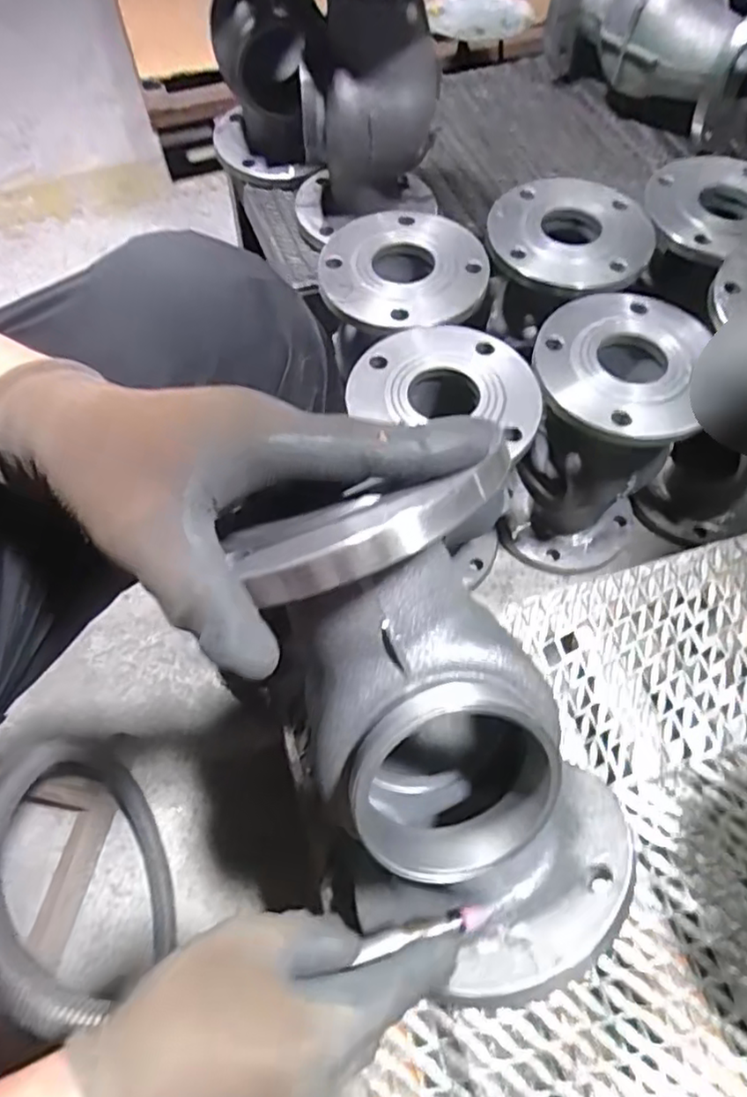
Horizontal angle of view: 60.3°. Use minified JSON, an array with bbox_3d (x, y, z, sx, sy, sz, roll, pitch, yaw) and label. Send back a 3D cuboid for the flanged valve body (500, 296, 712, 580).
[{"bbox_3d":[0.246,-0.116,0.720,0.170,0.281,0.178,24,65,14],"label":"flanged valve body"}]

